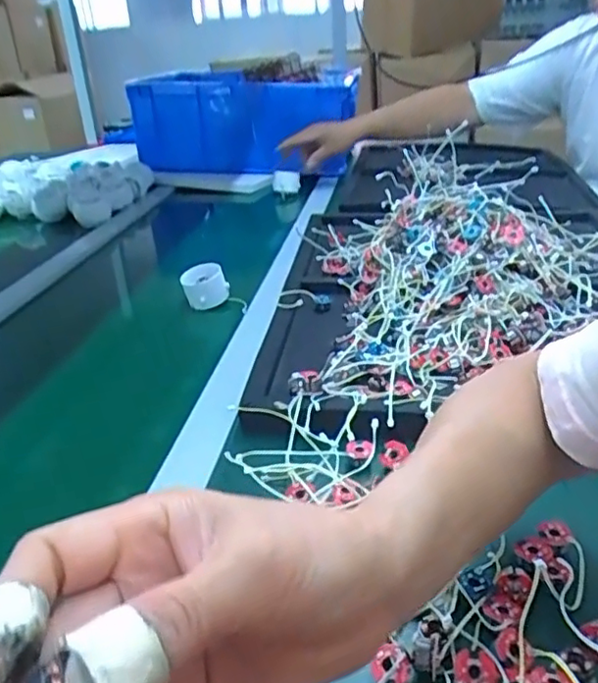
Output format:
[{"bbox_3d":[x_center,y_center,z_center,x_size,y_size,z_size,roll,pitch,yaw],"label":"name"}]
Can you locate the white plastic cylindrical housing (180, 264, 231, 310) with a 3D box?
[{"bbox_3d":[-0.115,-0.066,0.763,0.050,0.044,0.049,-26,35,-35],"label":"white plastic cylindrical housing"}]

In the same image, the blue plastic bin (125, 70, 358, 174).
[{"bbox_3d":[-0.116,-0.483,1.354,0.457,0.171,0.316,1,29,11],"label":"blue plastic bin"}]

